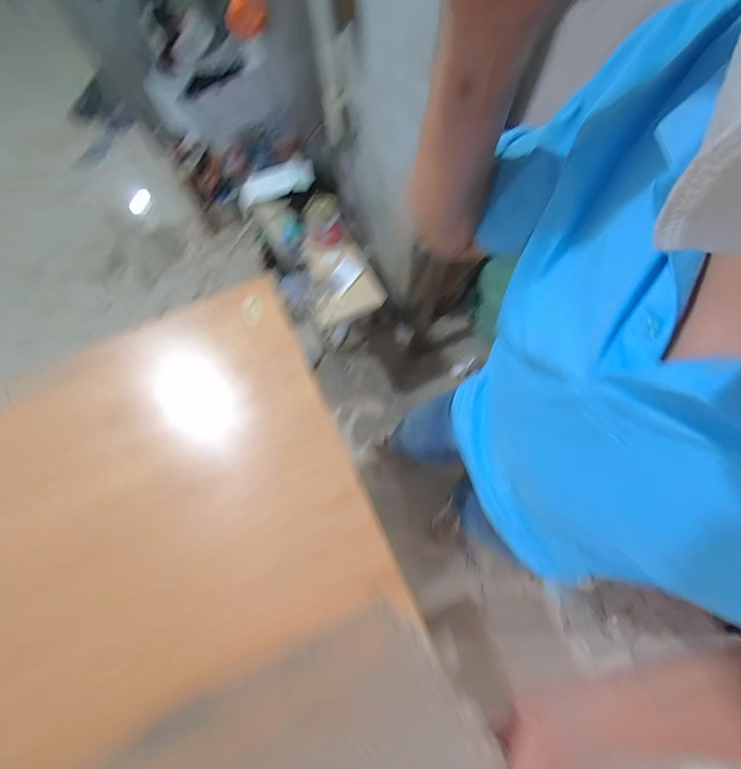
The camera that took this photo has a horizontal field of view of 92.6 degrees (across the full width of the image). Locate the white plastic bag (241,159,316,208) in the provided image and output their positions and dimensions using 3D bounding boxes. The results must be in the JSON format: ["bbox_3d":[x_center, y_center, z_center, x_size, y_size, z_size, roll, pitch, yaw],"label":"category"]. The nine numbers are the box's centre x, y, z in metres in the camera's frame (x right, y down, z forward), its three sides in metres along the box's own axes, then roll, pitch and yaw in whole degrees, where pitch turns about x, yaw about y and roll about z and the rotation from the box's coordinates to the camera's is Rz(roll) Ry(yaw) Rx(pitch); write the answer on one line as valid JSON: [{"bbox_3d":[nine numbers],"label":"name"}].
[{"bbox_3d":[-0.300,-0.659,1.148,0.258,0.062,0.085,-23,72,-5],"label":"white plastic bag"}]

